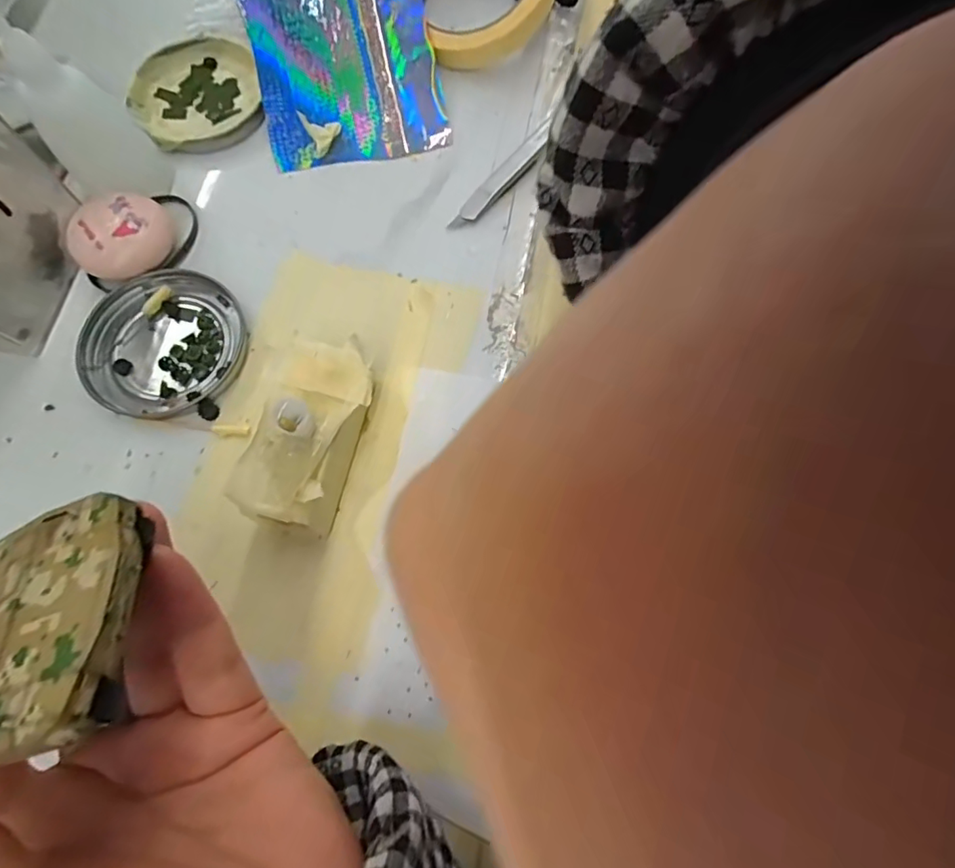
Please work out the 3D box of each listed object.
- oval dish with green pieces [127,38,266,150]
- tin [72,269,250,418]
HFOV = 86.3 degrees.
[{"bbox_3d":[-0.168,-0.203,0.304,0.072,0.011,0.078,-15,73,-5],"label":"oval dish with green pieces"},{"bbox_3d":[-0.156,-0.046,0.254,0.073,0.010,0.076,0,73,0],"label":"tin"}]

